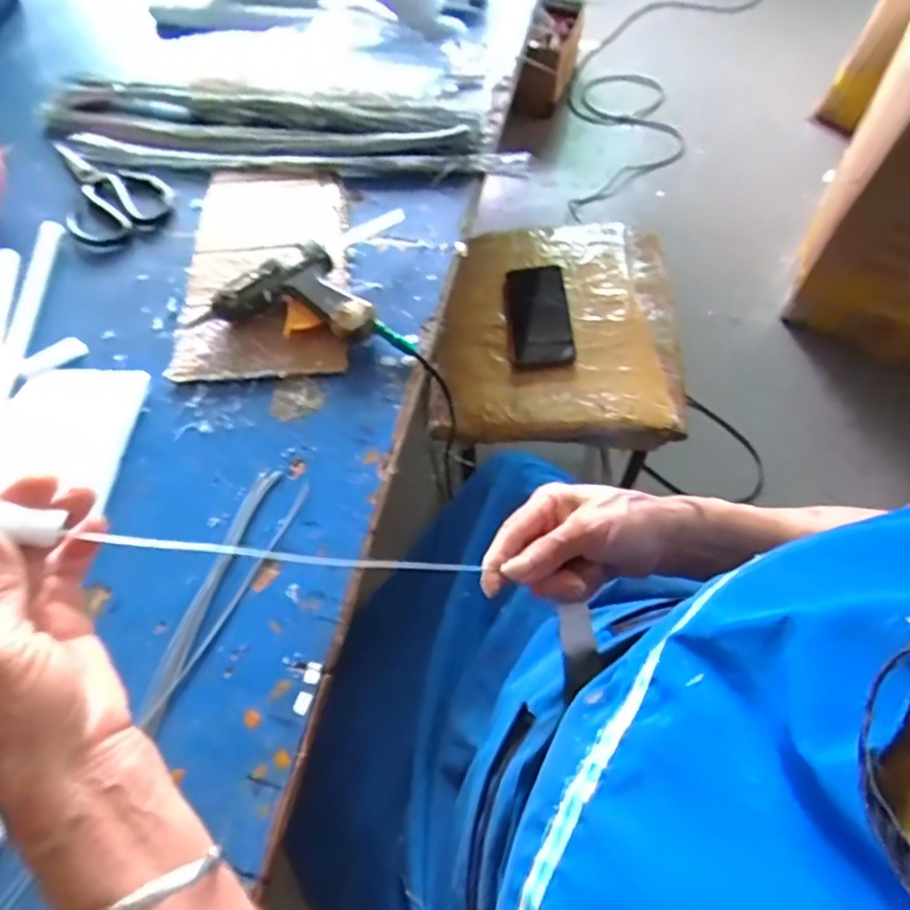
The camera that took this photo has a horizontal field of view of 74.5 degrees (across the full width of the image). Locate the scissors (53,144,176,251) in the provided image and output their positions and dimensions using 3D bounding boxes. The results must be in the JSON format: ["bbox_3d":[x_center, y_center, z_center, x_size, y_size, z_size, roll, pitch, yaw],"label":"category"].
[{"bbox_3d":[-0.359,-0.281,0.622,0.102,0.009,0.175,-28,65,-13],"label":"scissors"}]

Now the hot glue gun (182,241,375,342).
[{"bbox_3d":[-0.145,-0.143,0.524,0.162,0.036,0.085,8,62,5],"label":"hot glue gun"}]

